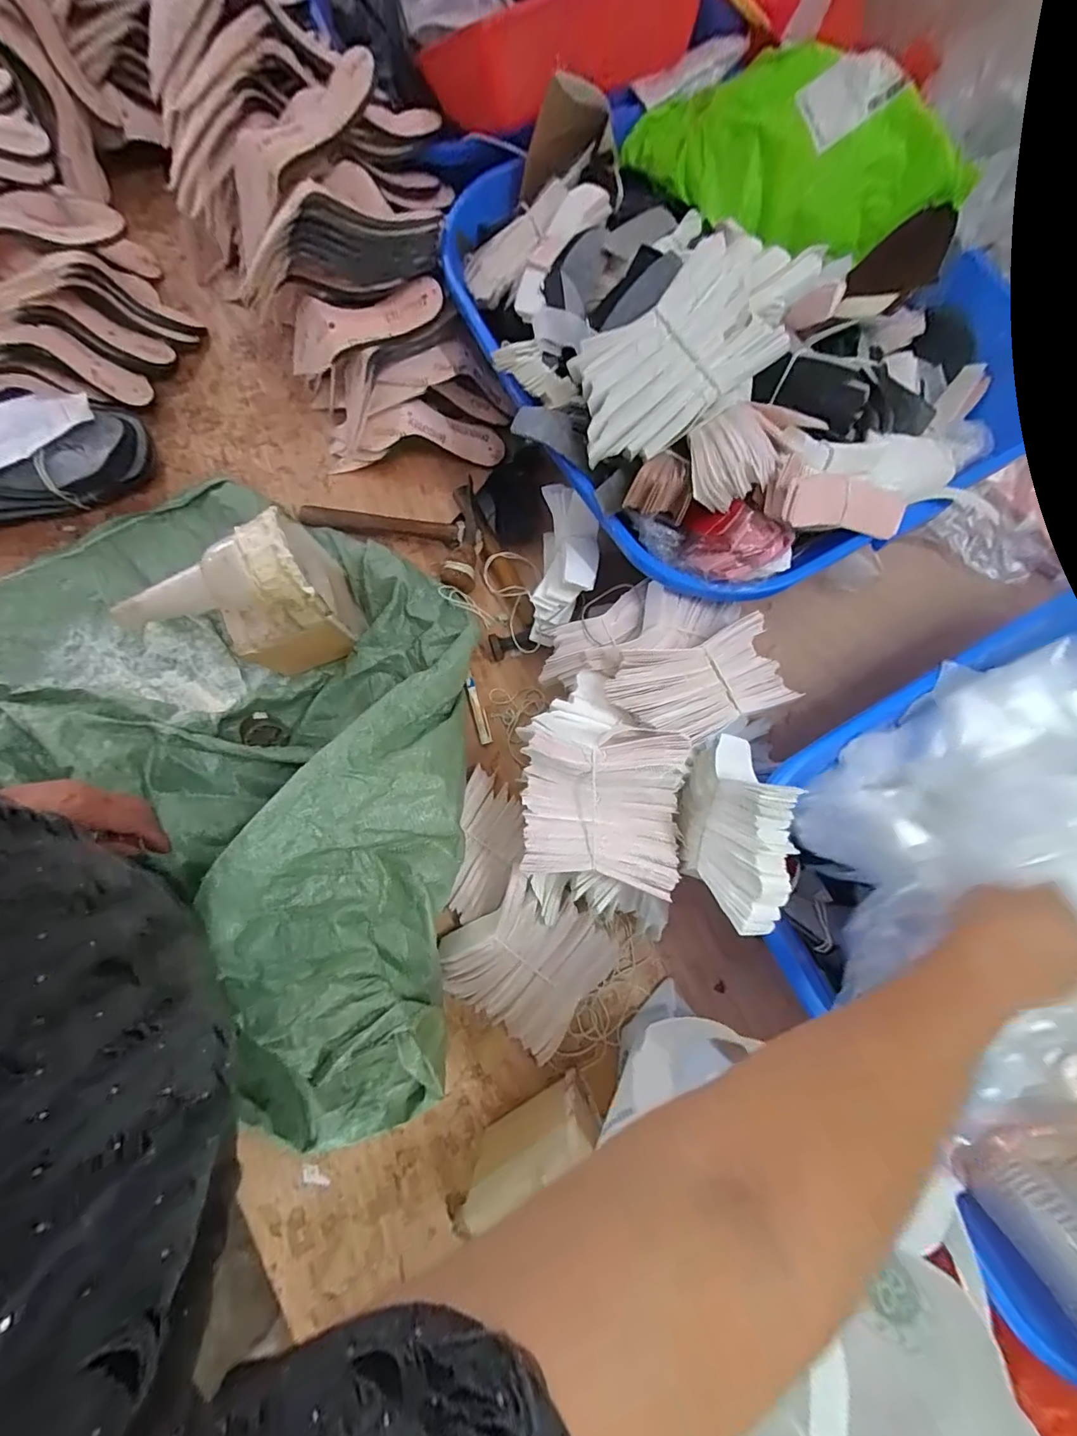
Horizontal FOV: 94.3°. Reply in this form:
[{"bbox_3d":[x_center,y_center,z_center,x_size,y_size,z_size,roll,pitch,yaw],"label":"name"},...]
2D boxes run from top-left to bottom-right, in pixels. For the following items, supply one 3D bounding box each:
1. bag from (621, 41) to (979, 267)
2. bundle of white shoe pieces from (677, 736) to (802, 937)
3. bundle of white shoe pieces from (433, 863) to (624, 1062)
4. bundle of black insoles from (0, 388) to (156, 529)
[{"bbox_3d":[0.284,-0.637,0.553,0.349,0.113,0.129,11,78,3],"label":"bag"},{"bbox_3d":[0.161,0.088,0.416,0.063,0.117,0.157,1,78,1],"label":"bundle of white shoe pieces"},{"bbox_3d":[-0.014,0.253,0.513,0.156,0.061,0.155,40,81,8],"label":"bundle of white shoe pieces"},{"bbox_3d":[-0.689,-0.341,0.644,0.347,0.069,0.152,-10,78,-1],"label":"bundle of black insoles"}]

